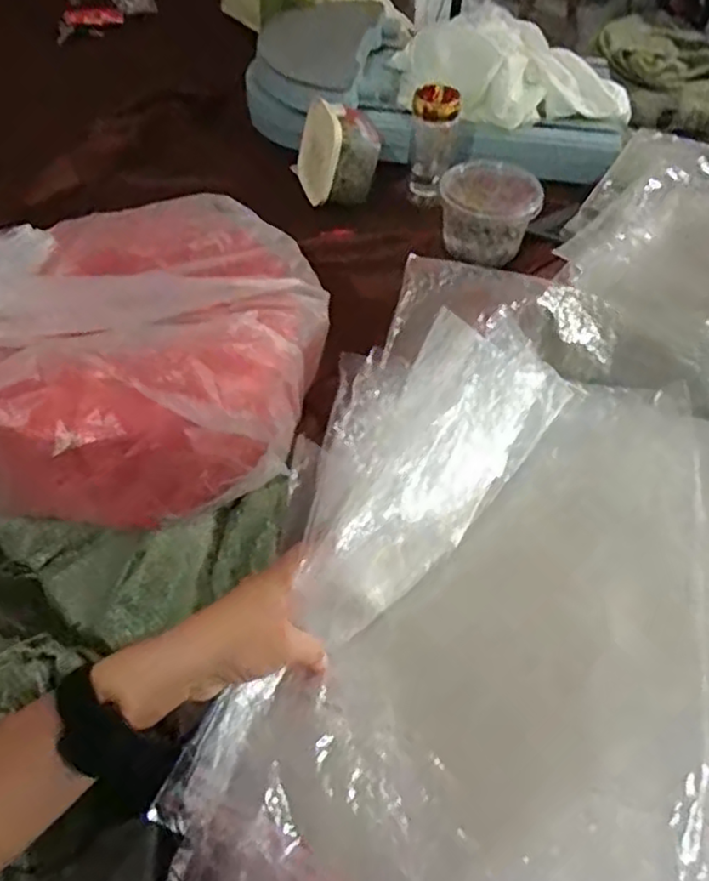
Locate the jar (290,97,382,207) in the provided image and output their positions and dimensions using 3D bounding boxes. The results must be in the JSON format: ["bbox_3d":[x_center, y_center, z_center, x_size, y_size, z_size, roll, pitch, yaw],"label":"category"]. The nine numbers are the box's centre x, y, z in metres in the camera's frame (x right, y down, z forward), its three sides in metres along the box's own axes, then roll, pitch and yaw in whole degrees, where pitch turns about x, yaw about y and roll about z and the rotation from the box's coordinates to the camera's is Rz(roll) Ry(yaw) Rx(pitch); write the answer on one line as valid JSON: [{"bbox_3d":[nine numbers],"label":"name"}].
[{"bbox_3d":[-0.023,-0.364,0.843,0.069,0.112,0.095,-5,50,-32],"label":"jar"}]

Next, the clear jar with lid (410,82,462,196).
[{"bbox_3d":[0.098,-0.375,0.835,0.056,0.142,0.054,7,50,4],"label":"clear jar with lid"}]

